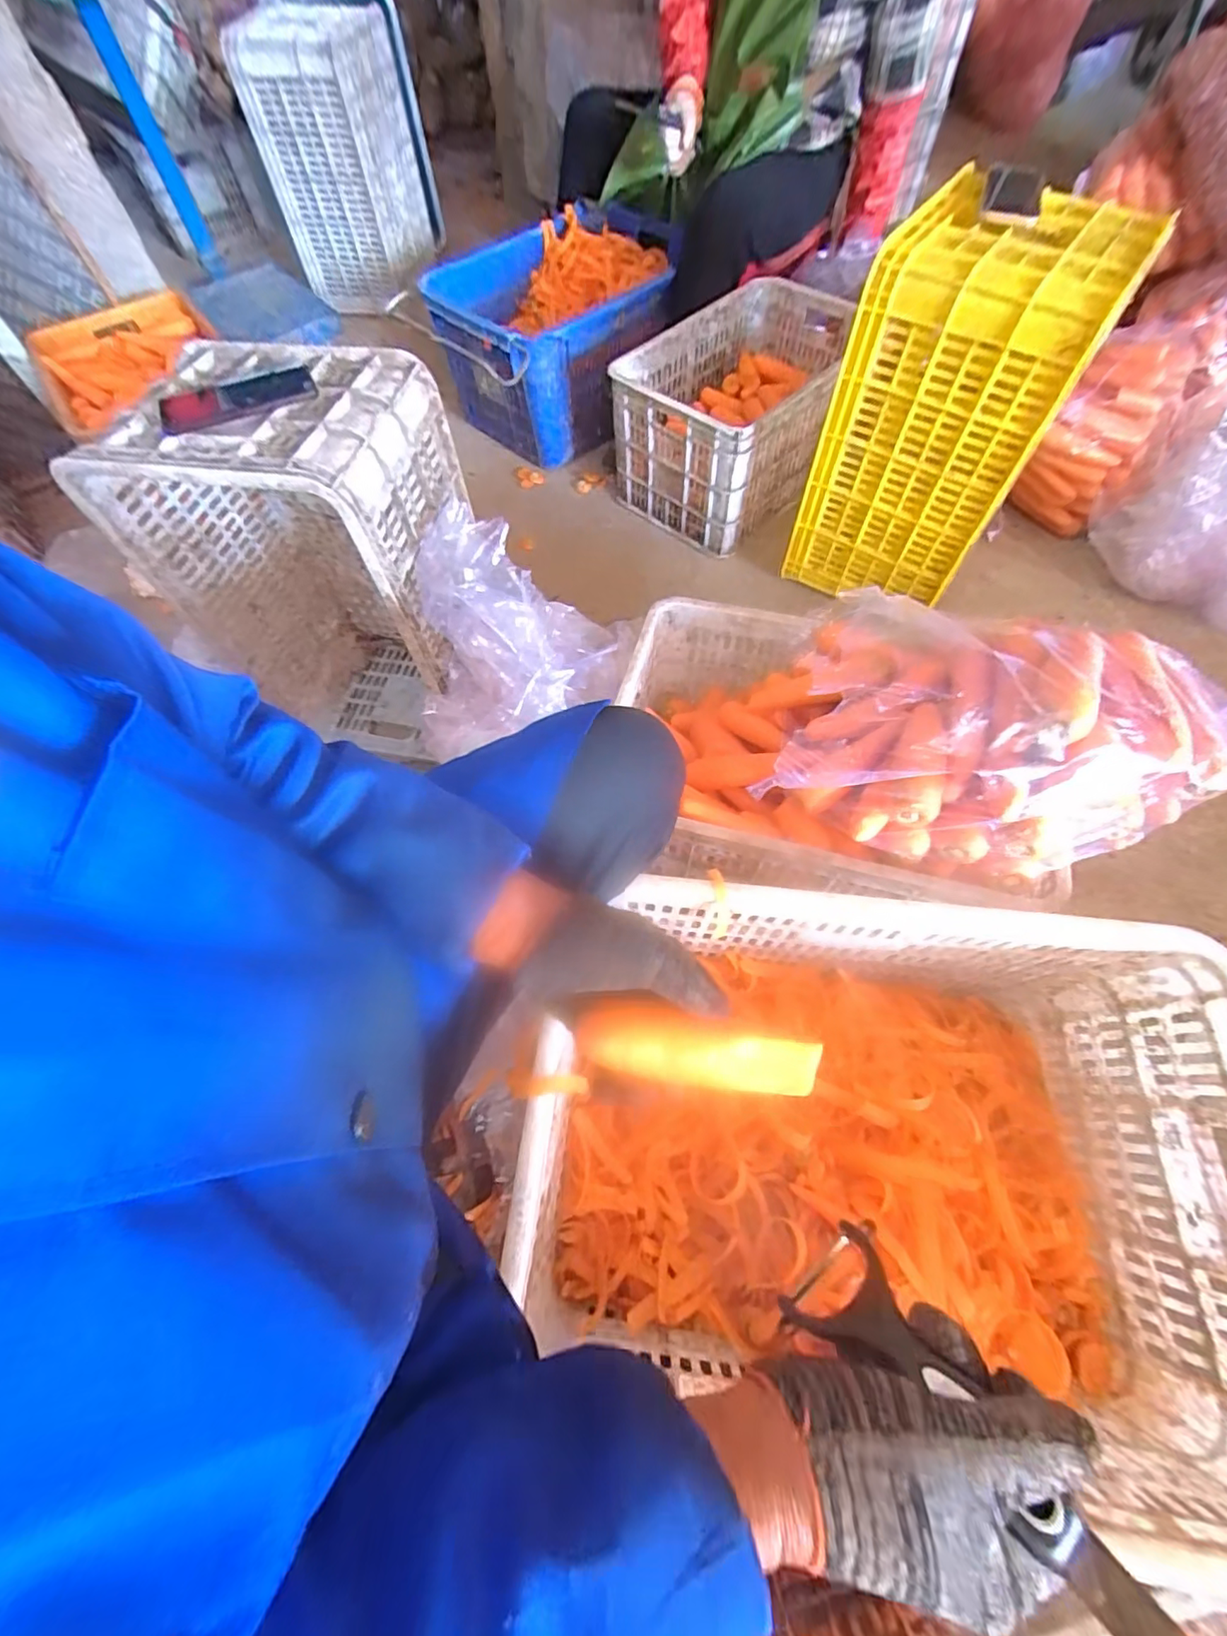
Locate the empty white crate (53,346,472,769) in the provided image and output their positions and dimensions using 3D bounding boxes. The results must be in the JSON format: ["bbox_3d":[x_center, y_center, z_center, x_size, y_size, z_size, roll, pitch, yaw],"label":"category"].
[{"bbox_3d":[-0.410,-0.359,0.852,0.371,0.499,0.270,9,64,8],"label":"empty white crate"}]

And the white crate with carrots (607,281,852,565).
[{"bbox_3d":[0.283,-0.903,1.247,0.390,0.258,0.530,33,69,18],"label":"white crate with carrots"}]

